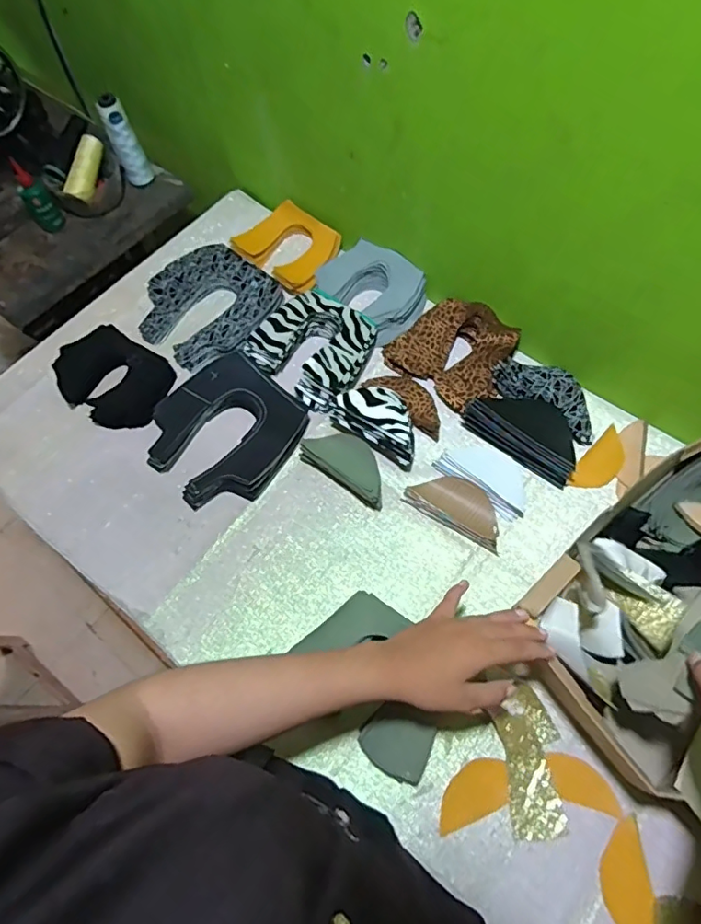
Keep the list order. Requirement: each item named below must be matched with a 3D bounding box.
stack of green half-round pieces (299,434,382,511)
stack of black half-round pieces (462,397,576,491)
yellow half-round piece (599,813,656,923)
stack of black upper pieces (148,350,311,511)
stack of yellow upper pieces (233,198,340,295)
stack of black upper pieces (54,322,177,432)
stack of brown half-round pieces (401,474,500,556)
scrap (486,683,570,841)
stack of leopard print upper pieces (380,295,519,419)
[{"bbox_3d":[-0.004,0.002,0.666,0.125,0.046,0.059,32,70,17],"label":"stack of green half-round pieces"},{"bbox_3d":[0.227,-0.045,0.676,0.150,0.035,0.083,37,71,18],"label":"stack of black half-round pieces"},{"bbox_3d":[0.254,0.389,0.491,0.042,0.005,0.099,-11,57,14],"label":"yellow half-round piece"},{"bbox_3d":[-0.172,-0.043,0.703,0.191,0.043,0.193,33,70,17],"label":"stack of black upper pieces"},{"bbox_3d":[-0.093,-0.341,0.834,0.160,0.030,0.124,40,72,19],"label":"stack of yellow upper pieces"},{"bbox_3d":[-0.336,-0.118,0.755,0.167,0.026,0.124,30,69,16],"label":"stack of black upper pieces"},{"bbox_3d":[0.130,0.052,0.644,0.121,0.024,0.057,28,69,15],"label":"stack of brown half-round pieces"},{"bbox_3d":[0.180,0.298,0.531,0.061,0.009,0.129,-10,67,3],"label":"scrap"},{"bbox_3d":[0.143,-0.158,0.729,0.160,0.049,0.138,38,72,19],"label":"stack of leopard print upper pieces"}]

